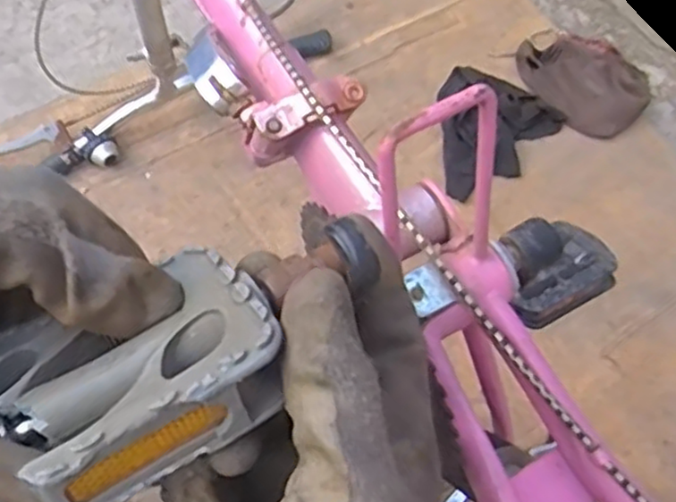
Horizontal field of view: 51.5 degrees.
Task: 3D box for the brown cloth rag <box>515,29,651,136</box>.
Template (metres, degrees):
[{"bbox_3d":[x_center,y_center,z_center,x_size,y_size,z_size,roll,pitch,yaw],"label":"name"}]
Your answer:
[{"bbox_3d":[0.375,-0.268,1.065,0.164,0.038,0.204,-37,73,-18],"label":"brown cloth rag"}]

